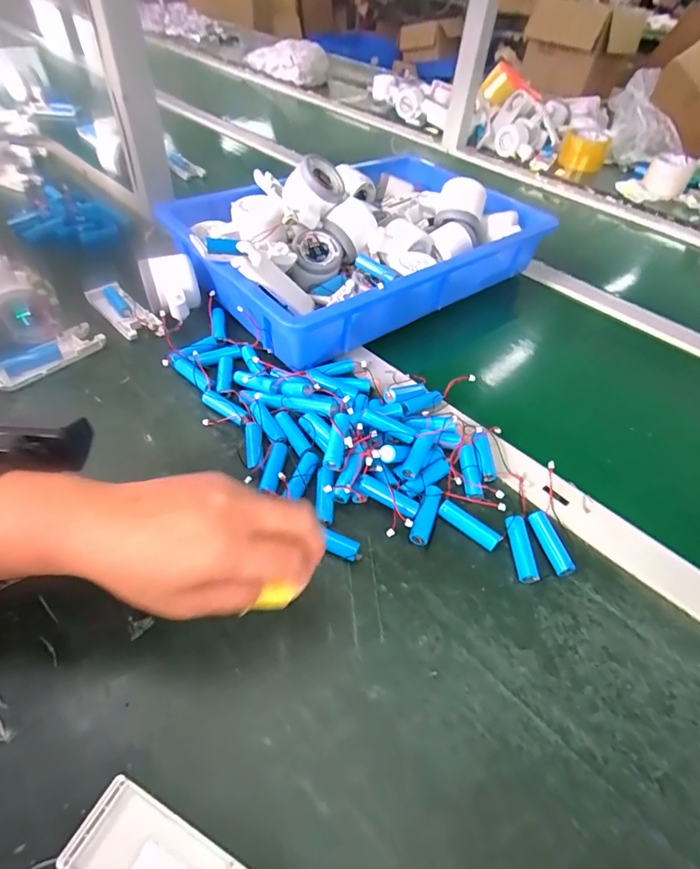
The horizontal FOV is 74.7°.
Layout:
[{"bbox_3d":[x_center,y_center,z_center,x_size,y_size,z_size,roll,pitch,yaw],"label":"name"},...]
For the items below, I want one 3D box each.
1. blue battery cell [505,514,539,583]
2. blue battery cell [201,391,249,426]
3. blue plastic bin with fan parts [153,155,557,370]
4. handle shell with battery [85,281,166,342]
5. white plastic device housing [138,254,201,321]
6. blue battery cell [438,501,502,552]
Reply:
[{"bbox_3d":[0.131,0.087,0.352,0.015,0.012,0.050,1,49,-5],"label":"blue battery cell"},{"bbox_3d":[-0.116,-0.024,0.429,0.053,0.014,0.014,31,53,20],"label":"blue battery cell"},{"bbox_3d":[0.025,-0.257,0.569,0.437,0.111,0.286,-26,56,-25],"label":"blue plastic bin with fan parts"},{"bbox_3d":[-0.255,-0.138,0.516,0.041,0.016,0.116,-33,59,-29],"label":"handle shell with battery"},{"bbox_3d":[-0.193,-0.155,0.498,0.055,0.051,0.059,-14,51,-17],"label":"white plastic device housing"},{"bbox_3d":[0.094,0.072,0.363,0.051,0.013,0.012,35,54,23],"label":"blue battery cell"}]

